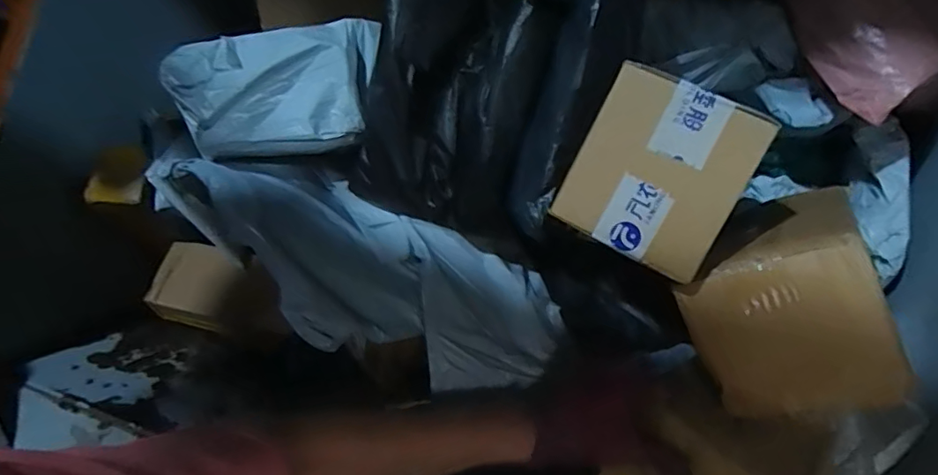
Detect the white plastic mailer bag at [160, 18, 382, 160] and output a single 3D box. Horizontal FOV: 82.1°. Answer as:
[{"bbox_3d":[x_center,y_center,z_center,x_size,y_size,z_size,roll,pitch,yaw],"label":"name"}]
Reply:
[{"bbox_3d":[-0.180,-0.154,0.566,0.239,0.130,0.053,-23,15,-27],"label":"white plastic mailer bag"}]

